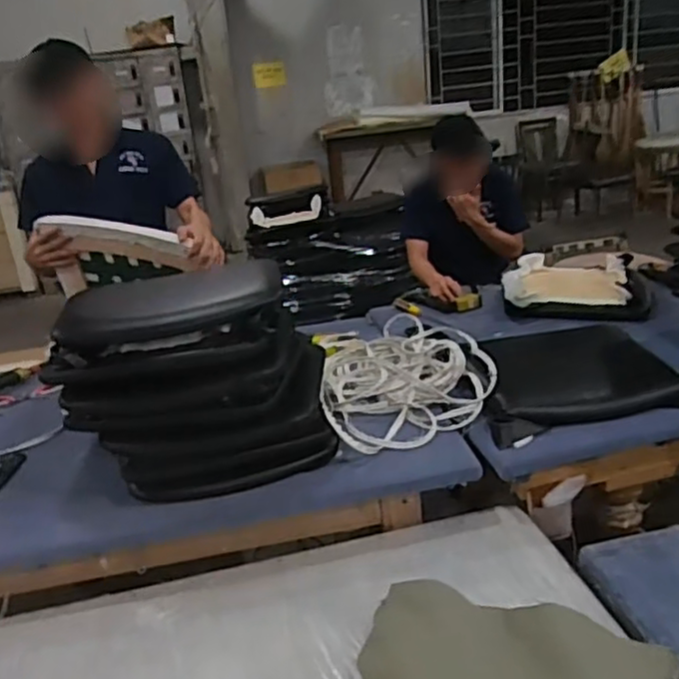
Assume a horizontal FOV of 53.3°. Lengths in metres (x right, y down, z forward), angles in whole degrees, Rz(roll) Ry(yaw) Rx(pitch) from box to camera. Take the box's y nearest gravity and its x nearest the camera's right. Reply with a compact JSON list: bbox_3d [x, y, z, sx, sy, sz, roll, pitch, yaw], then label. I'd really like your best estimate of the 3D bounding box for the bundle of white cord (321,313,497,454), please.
[{"bbox_3d":[0.153,0.067,1.716,0.395,0.114,0.644,-7,21,-2],"label":"bundle of white cord"}]

